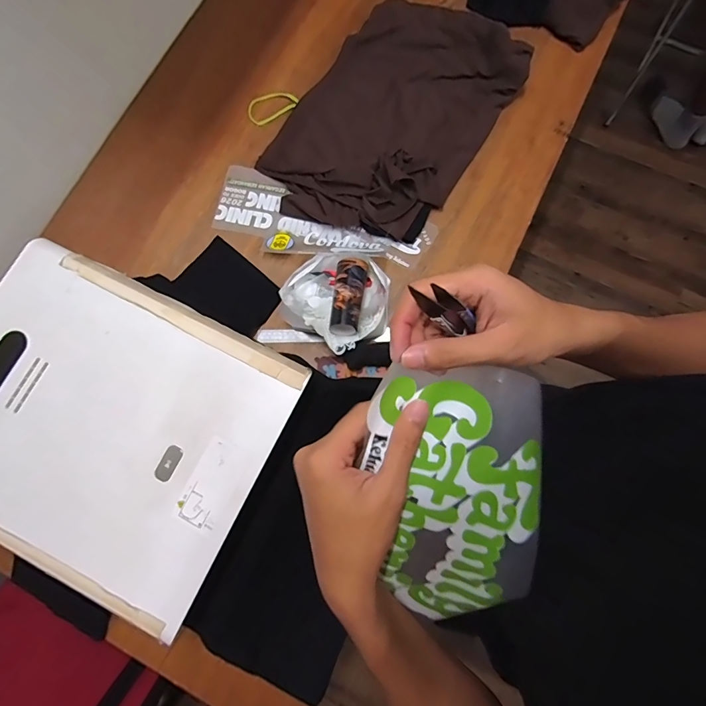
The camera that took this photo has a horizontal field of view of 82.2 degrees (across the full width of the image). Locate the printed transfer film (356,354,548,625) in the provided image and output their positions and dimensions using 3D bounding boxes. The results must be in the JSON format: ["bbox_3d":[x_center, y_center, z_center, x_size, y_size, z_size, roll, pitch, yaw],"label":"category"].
[{"bbox_3d":[0.071,0.108,0.298,0.132,0.033,0.193,5,94,-9],"label":"printed transfer film"}]

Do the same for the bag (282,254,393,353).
[{"bbox_3d":[-0.025,-0.105,0.740,0.188,0.067,0.180,41,82,10],"label":"bag"}]

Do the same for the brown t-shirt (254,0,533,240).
[{"bbox_3d":[0.081,-0.478,0.826,0.366,0.064,0.542,38,81,9],"label":"brown t-shirt"}]

